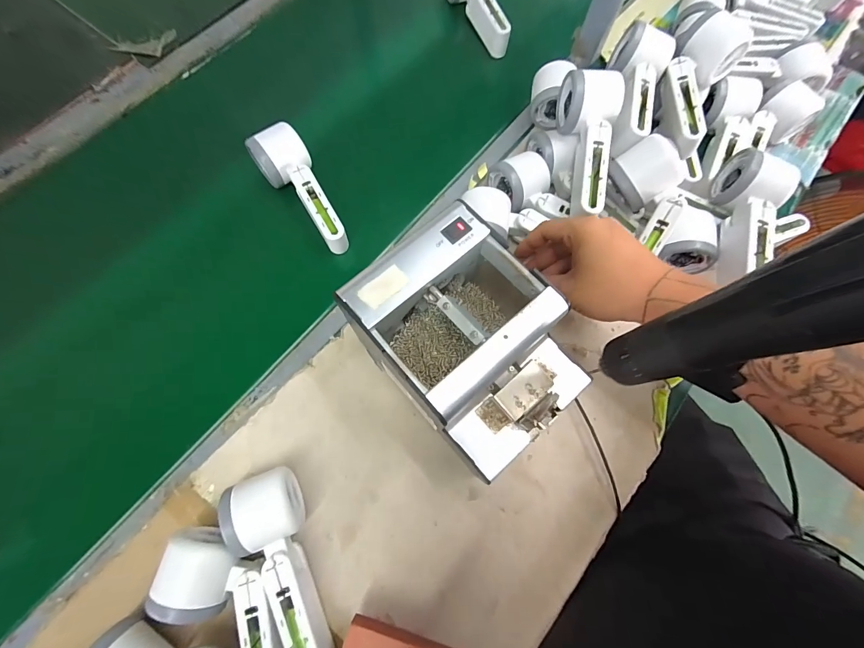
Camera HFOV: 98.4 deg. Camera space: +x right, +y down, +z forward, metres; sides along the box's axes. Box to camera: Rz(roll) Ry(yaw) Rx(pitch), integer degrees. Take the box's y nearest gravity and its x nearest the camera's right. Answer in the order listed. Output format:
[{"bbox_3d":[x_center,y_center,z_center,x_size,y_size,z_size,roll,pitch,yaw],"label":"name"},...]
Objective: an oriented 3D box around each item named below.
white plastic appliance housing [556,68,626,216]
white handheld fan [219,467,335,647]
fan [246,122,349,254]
[{"bbox_3d":[0.157,-0.189,0.391,0.062,0.048,0.167,12,75,5],"label":"white plastic appliance housing"},{"bbox_3d":[-0.131,0.212,0.311,0.058,0.053,0.163,-18,73,-4],"label":"white handheld fan"},{"bbox_3d":[-0.147,-0.155,0.427,0.057,0.043,0.158,-33,76,-8],"label":"fan"}]

